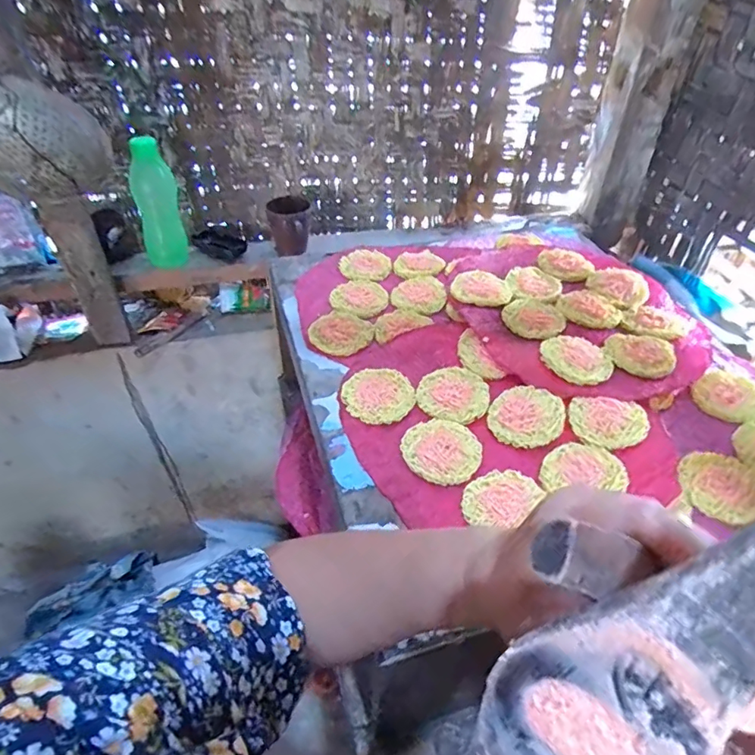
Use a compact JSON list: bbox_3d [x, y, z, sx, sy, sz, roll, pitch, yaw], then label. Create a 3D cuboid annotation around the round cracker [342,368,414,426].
[{"bbox_3d":[0.002,0.019,0.587,0.079,0.008,0.074,3,46,-3],"label":"round cracker"}]

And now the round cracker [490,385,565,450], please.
[{"bbox_3d":[0.162,0.041,0.562,0.074,0.021,0.080,3,46,-3],"label":"round cracker"}]

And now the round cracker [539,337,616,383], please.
[{"bbox_3d":[0.234,-0.021,0.614,0.075,0.012,0.079,3,46,-3],"label":"round cracker"}]

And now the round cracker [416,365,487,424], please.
[{"bbox_3d":[0.087,0.014,0.593,0.077,0.004,0.080,3,46,-3],"label":"round cracker"}]

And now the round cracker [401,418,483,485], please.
[{"bbox_3d":[0.066,0.072,0.535,0.078,0.012,0.081,3,46,-3],"label":"round cracker"}]

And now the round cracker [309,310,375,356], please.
[{"bbox_3d":[-0.047,-0.057,0.668,0.079,0.016,0.071,16,46,9],"label":"round cracker"}]

